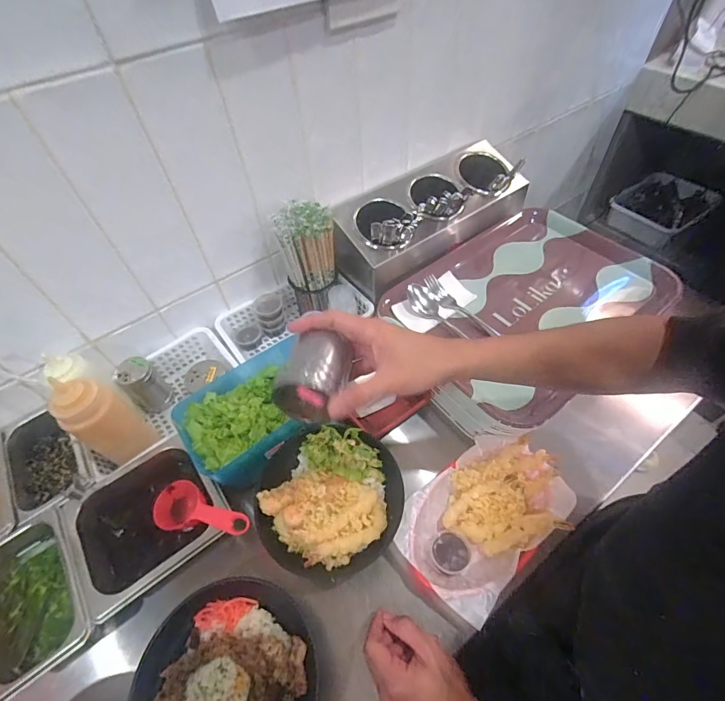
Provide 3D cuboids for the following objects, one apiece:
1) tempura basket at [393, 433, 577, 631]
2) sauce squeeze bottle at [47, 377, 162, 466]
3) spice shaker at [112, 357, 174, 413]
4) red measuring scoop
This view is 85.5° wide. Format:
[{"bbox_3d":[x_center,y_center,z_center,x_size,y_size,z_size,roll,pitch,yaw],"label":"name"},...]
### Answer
[{"bbox_3d":[0.156,0.211,0.504,0.223,0.064,0.142,-32,58,-20],"label":"tempura basket"},{"bbox_3d":[-0.349,0.096,0.538,0.079,0.172,0.068,31,60,24],"label":"sauce squeeze bottle"},{"bbox_3d":[-0.348,0.052,0.626,0.059,0.095,0.051,36,62,26],"label":"spice shaker"},{"bbox_3d":[-0.207,0.207,0.501,0.150,0.035,0.062,0,48,33],"label":"red measuring scoop"}]

